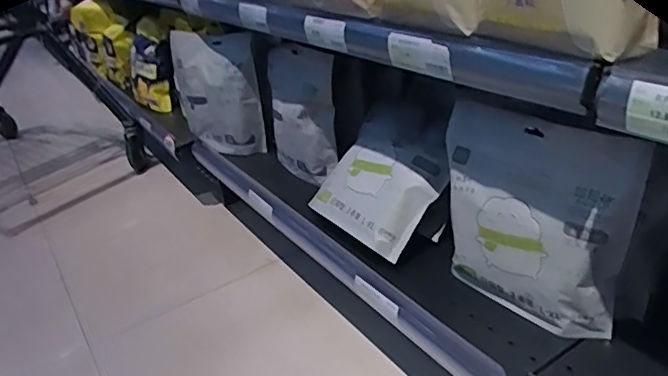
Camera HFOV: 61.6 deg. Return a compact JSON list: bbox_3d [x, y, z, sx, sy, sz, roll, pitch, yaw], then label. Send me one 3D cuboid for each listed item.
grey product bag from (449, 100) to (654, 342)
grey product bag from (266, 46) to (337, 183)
[{"bbox_3d":[0.205,0.035,0.609,0.062,0.211,0.219,-26,34,-29],"label":"grey product bag"},{"bbox_3d":[-0.058,-0.128,0.957,0.075,0.212,0.191,-17,30,-15],"label":"grey product bag"}]

